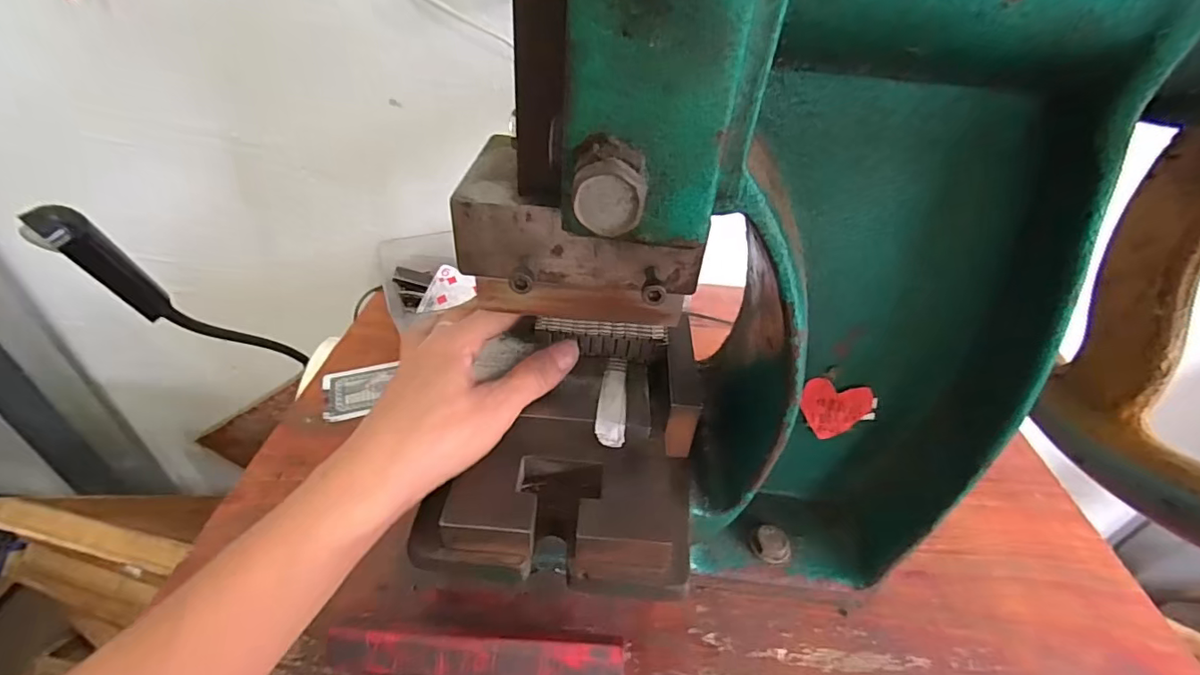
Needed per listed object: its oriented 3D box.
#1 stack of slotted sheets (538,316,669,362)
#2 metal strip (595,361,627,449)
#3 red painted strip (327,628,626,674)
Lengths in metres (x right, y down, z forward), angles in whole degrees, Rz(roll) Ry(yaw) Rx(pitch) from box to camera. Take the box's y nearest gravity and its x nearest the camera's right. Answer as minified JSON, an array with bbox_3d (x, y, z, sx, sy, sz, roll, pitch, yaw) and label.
[{"bbox_3d":[0.001,0.001,0.292,0.072,0.024,0.007,8,38,-3],"label":"stack of slotted sheets"},{"bbox_3d":[0.007,0.033,0.278,0.015,0.008,0.056,4,39,0],"label":"metal strip"},{"bbox_3d":[-0.063,0.167,0.266,0.149,0.022,0.017,4,38,-1],"label":"red painted strip"}]

